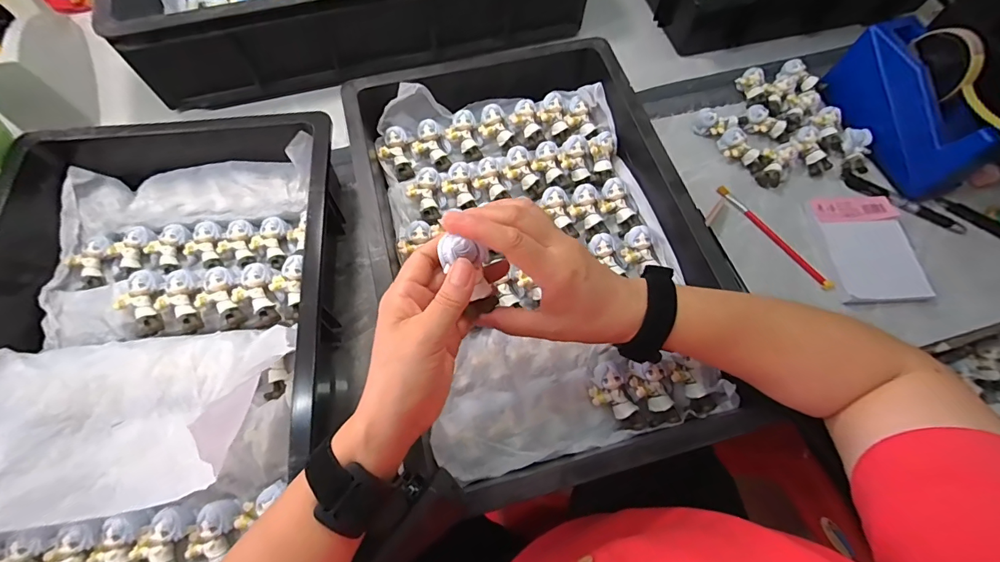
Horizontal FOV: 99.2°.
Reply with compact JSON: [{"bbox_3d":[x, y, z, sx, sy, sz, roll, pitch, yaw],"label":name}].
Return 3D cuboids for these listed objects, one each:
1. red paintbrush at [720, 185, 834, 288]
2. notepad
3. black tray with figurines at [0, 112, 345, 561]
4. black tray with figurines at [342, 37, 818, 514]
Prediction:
[{"bbox_3d":[0.330,-0.058,0.512,0.013,0.013,0.169,-30,71,-13],"label":"red paintbrush"},{"bbox_3d":[0.417,-0.041,0.480,0.084,0.013,0.130,-6,70,11],"label":"notepad"},{"bbox_3d":[-0.330,0.041,0.389,0.343,0.092,0.461,-6,67,-4],"label":"black tray with figurines"},{"bbox_3d":[0.033,-0.046,0.437,0.314,0.071,0.457,-15,68,-7],"label":"black tray with figurines"}]

